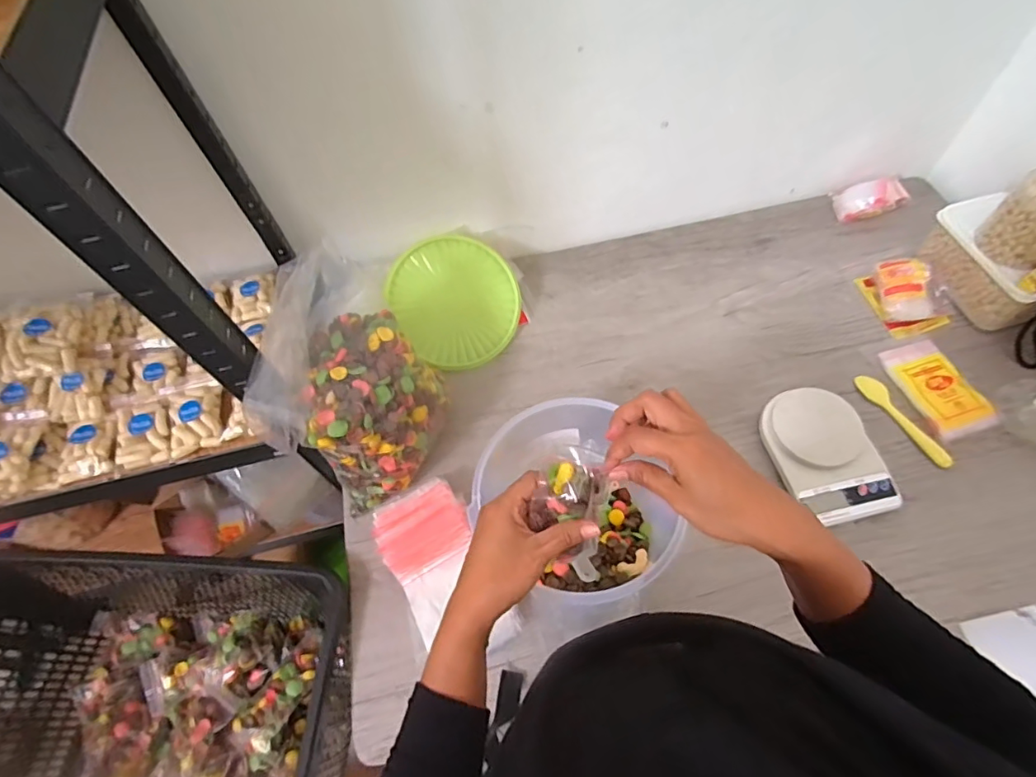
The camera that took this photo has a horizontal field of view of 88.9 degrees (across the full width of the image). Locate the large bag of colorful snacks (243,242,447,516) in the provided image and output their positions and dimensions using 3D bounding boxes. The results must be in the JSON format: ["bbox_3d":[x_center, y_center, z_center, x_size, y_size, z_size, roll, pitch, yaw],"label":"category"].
[{"bbox_3d":[-0.225,-0.014,0.686,0.196,0.231,0.252,-32,63,-13],"label":"large bag of colorful snacks"}]

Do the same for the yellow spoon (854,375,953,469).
[{"bbox_3d":[0.539,0.042,0.740,0.027,0.007,0.158,-25,62,-10],"label":"yellow spoon"}]

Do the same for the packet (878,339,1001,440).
[{"bbox_3d":[0.596,-0.003,0.750,0.084,0.013,0.148,-19,58,1],"label":"packet"}]

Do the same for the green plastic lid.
[{"bbox_3d":[-0.098,-0.140,0.843,0.191,0.012,0.204,0,88,-7],"label":"green plastic lid"}]

